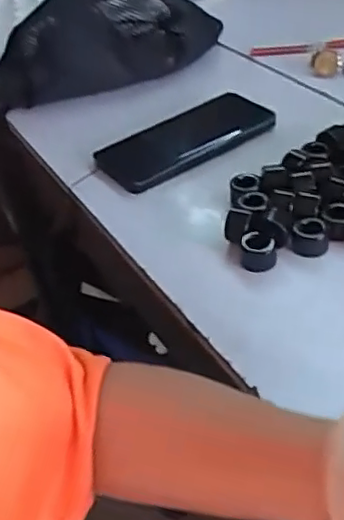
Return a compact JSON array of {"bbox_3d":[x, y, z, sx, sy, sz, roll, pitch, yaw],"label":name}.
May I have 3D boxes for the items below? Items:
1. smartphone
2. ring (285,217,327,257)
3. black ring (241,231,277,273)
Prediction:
[{"bbox_3d":[0.014,-0.116,0.595,0.163,0.012,0.077,-30,43,-21],"label":"smartphone"},{"bbox_3d":[0.100,-0.016,0.457,0.028,0.022,0.028,-6,40,5],"label":"ring"},{"bbox_3d":[0.062,-0.006,0.452,0.024,0.019,0.028,-9,40,2],"label":"black ring"}]

